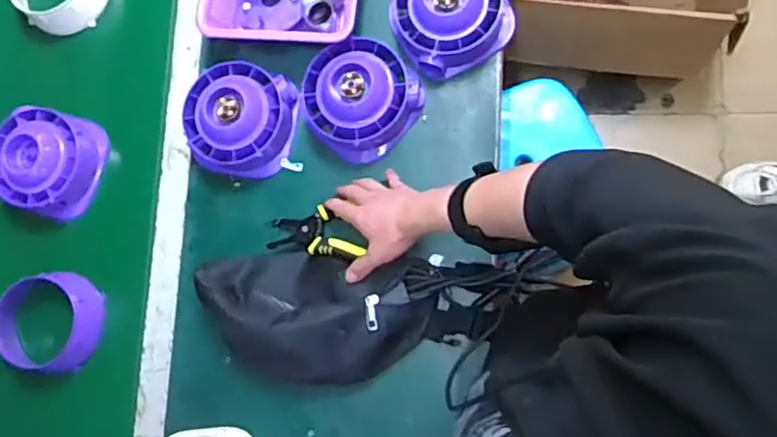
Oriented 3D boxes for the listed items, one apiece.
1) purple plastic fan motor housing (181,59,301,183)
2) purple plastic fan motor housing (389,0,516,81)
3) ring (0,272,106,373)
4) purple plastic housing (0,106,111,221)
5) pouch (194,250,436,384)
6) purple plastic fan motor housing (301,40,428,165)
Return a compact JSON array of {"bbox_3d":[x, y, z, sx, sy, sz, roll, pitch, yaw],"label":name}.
[{"bbox_3d":[-0.189,-0.122,0.797,0.132,0.062,0.135,-1,82,8],"label":"purple plastic fan motor housing"},{"bbox_3d":[0.071,-0.249,0.770,0.134,0.059,0.136,-1,82,8],"label":"purple plastic fan motor housing"},{"bbox_3d":[-0.431,0.131,0.819,0.130,0.057,0.120,-1,82,8],"label":"ring"},{"bbox_3d":[-0.452,-0.076,0.844,0.133,0.070,0.133,-1,82,8],"label":"purple plastic housing"},{"bbox_3d":[-0.089,0.112,0.731,0.268,0.098,0.150,4,82,9],"label":"pouch"},{"bbox_3d":[-0.042,-0.149,0.776,0.133,0.067,0.133,-1,82,8],"label":"purple plastic fan motor housing"}]

